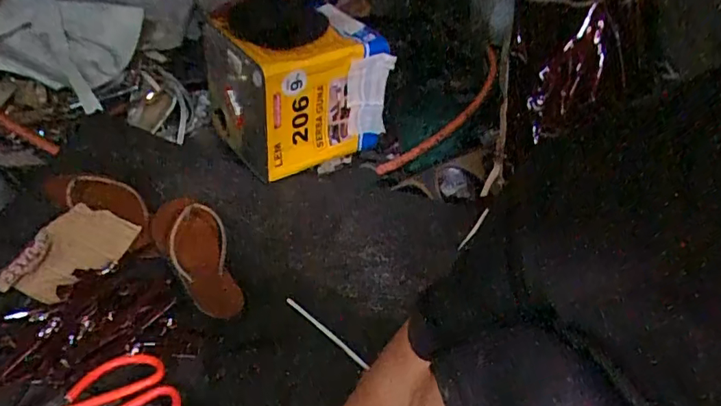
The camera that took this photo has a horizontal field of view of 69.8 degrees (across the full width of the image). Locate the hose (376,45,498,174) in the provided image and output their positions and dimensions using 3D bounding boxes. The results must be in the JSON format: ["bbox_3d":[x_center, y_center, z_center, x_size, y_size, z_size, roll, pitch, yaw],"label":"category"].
[{"bbox_3d":[0.193,-0.186,1.179,0.068,0.062,0.420,32,66,30],"label":"hose"}]

